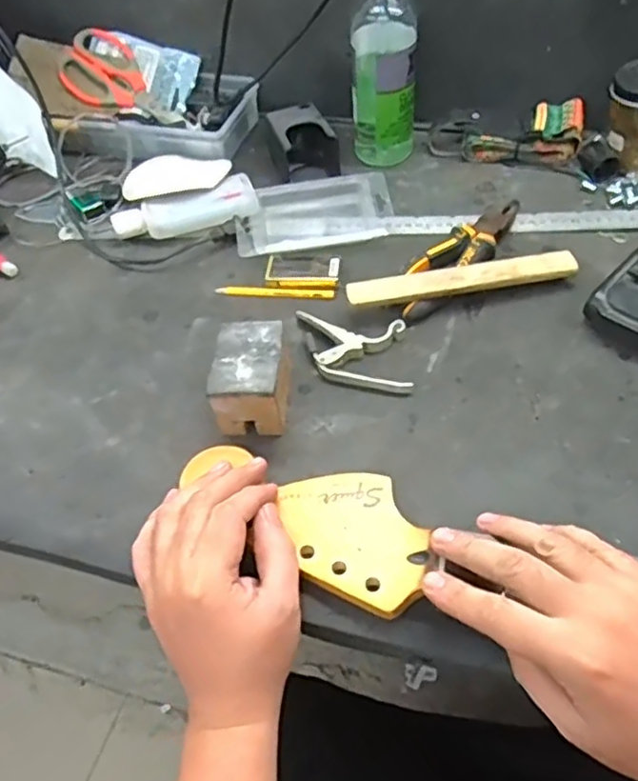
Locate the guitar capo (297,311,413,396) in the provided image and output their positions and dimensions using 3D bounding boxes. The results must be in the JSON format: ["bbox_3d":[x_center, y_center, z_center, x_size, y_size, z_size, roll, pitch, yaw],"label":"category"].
[{"bbox_3d":[0.028,-0.032,0.547,0.104,0.011,0.069,7,53,12],"label":"guitar capo"}]

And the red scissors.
[{"bbox_3d":[-0.229,-0.367,0.778,0.154,0.007,0.085,28,88,4],"label":"red scissors"}]

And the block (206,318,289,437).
[{"bbox_3d":[-0.051,-0.009,0.509,0.056,0.055,0.084,-3,52,4],"label":"block"}]

